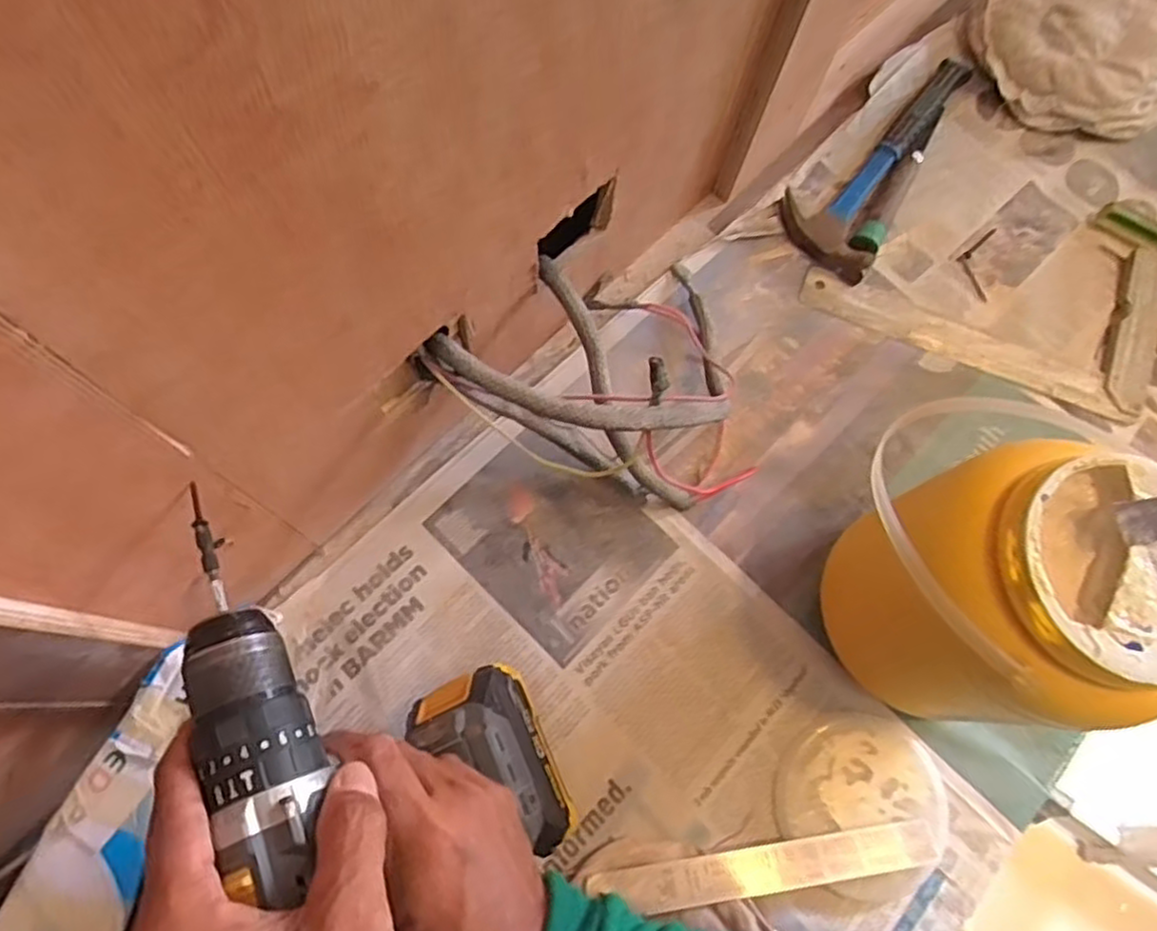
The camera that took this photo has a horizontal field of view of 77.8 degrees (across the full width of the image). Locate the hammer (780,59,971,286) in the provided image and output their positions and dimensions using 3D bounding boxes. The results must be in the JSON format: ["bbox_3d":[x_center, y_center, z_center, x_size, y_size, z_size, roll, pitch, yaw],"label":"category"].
[{"bbox_3d":[0.282,-0.290,0.674,0.097,0.029,0.263,35,73,7],"label":"hammer"}]

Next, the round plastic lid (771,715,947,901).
[{"bbox_3d":[0.203,0.238,0.509,0.113,0.013,0.111,1,72,-4],"label":"round plastic lid"}]

